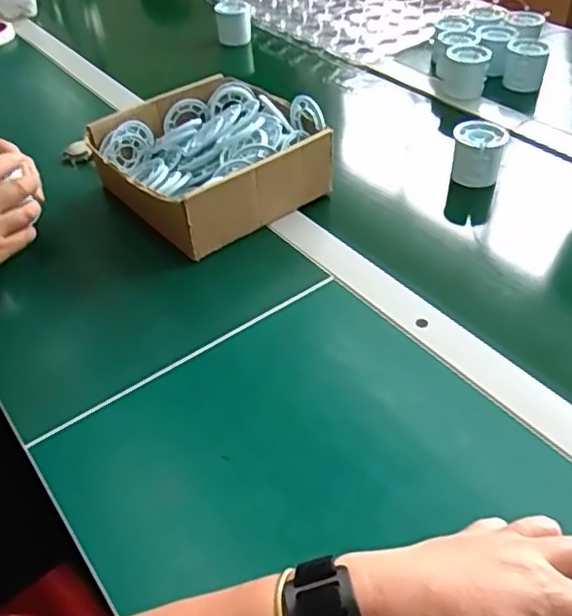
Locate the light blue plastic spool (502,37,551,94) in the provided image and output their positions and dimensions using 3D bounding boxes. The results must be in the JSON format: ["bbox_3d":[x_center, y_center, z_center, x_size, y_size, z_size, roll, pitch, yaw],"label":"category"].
[{"bbox_3d":[0.323,-0.327,0.869,0.054,0.056,0.043,12,45,16],"label":"light blue plastic spool"}]

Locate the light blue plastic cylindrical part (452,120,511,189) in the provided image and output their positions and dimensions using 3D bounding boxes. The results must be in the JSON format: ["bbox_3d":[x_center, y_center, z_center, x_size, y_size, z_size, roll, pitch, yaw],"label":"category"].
[{"bbox_3d":[0.209,-0.168,0.697,0.052,0.048,0.064,6,44,11],"label":"light blue plastic cylindrical part"}]

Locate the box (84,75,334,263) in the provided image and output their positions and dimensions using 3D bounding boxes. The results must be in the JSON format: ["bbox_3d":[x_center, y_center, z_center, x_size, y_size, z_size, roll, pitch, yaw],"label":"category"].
[{"bbox_3d":[-0.088,-0.160,0.707,0.213,0.085,0.218,-34,50,-28],"label":"box"}]

